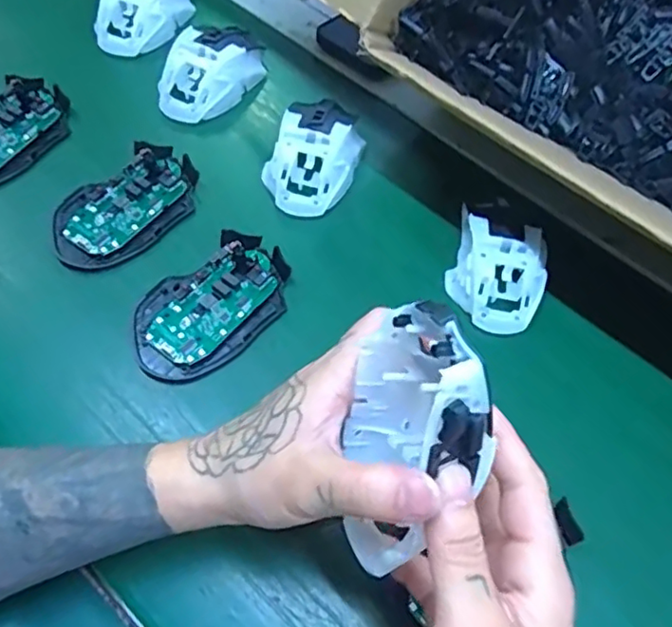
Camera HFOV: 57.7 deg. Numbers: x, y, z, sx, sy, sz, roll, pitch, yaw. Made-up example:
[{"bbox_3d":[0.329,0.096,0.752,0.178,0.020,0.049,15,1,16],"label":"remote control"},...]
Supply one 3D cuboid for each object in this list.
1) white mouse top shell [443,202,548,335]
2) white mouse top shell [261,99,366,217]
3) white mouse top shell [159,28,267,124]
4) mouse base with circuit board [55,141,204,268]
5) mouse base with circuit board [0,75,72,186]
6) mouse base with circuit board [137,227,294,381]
[{"bbox_3d":[0.113,-0.029,0.427,0.066,0.031,0.076,19,60,7],"label":"white mouse top shell"},{"bbox_3d":[-0.016,-0.125,0.475,0.067,0.034,0.103,20,60,8],"label":"white mouse top shell"},{"bbox_3d":[-0.108,-0.207,0.516,0.067,0.036,0.107,28,61,12],"label":"white mouse top shell"},{"bbox_3d":[-0.152,-0.080,0.443,0.113,0.016,0.068,-39,69,-23],"label":"mouse base with circuit board"},{"bbox_3d":[-0.257,-0.139,0.470,0.066,0.020,0.115,36,63,16],"label":"mouse base with circuit board"},{"bbox_3d":[-0.082,-0.007,0.407,0.114,0.017,0.071,-37,68,-23],"label":"mouse base with circuit board"}]

